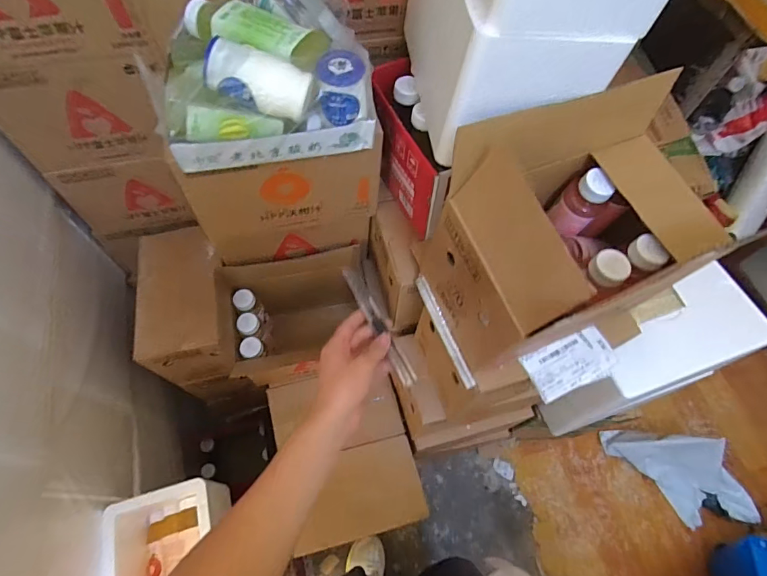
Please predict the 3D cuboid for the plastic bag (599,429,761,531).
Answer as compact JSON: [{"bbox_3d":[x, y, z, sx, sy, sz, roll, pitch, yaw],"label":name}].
[{"bbox_3d":[0.943,0.567,1.324,0.186,0.186,0.447,-41,72,-20],"label":"plastic bag"}]

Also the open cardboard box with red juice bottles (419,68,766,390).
[{"bbox_3d":[0.216,-0.051,0.524,0.275,0.260,0.218,-13,64,-9],"label":"open cardboard box with red juice bottles"}]

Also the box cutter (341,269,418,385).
[{"bbox_3d":[-0.006,0.044,0.536,0.022,0.013,0.171,-24,64,-14],"label":"box cutter"}]

